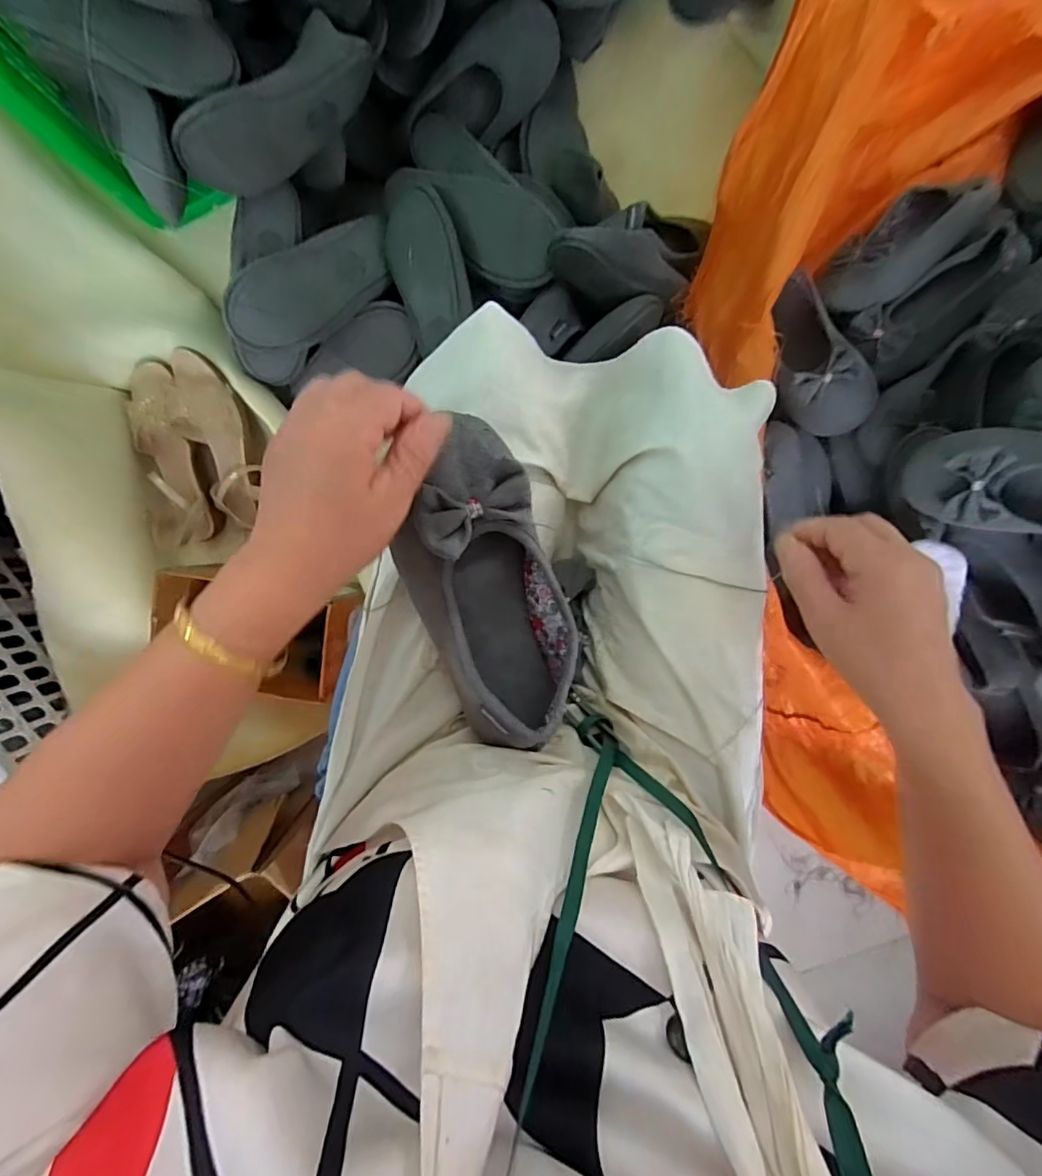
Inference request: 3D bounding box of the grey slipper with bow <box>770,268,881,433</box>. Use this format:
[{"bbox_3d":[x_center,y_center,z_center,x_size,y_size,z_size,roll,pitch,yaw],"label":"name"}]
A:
[{"bbox_3d":[0.368,-0.297,0.685,0.116,0.059,0.216,-9,77,1],"label":"grey slipper with bow"}]

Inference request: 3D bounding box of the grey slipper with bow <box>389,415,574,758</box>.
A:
[{"bbox_3d":[-0.025,-0.003,0.358,0.101,0.068,0.210,-13,104,1],"label":"grey slipper with bow"}]

